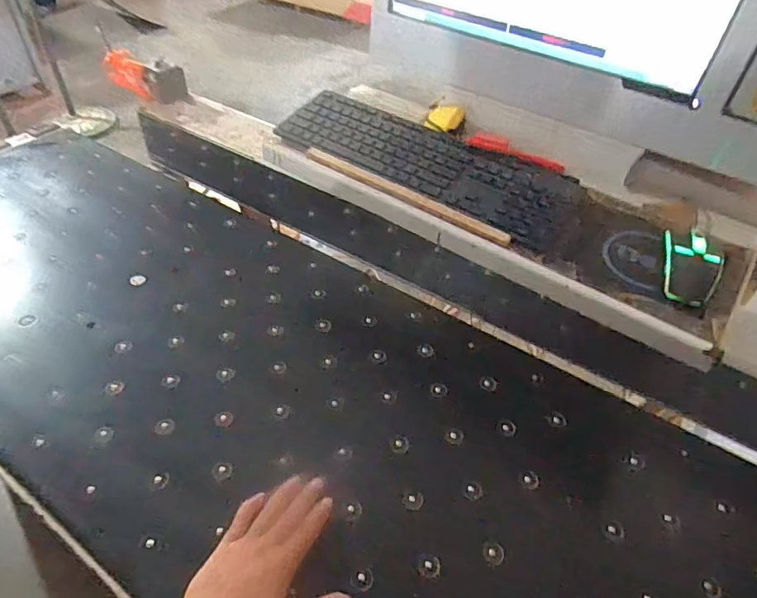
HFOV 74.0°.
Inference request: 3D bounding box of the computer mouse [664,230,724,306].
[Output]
[{"bbox_3d":[0.348,-0.039,0.560,0.058,0.036,0.094,12,45,7],"label":"computer mouse"}]

